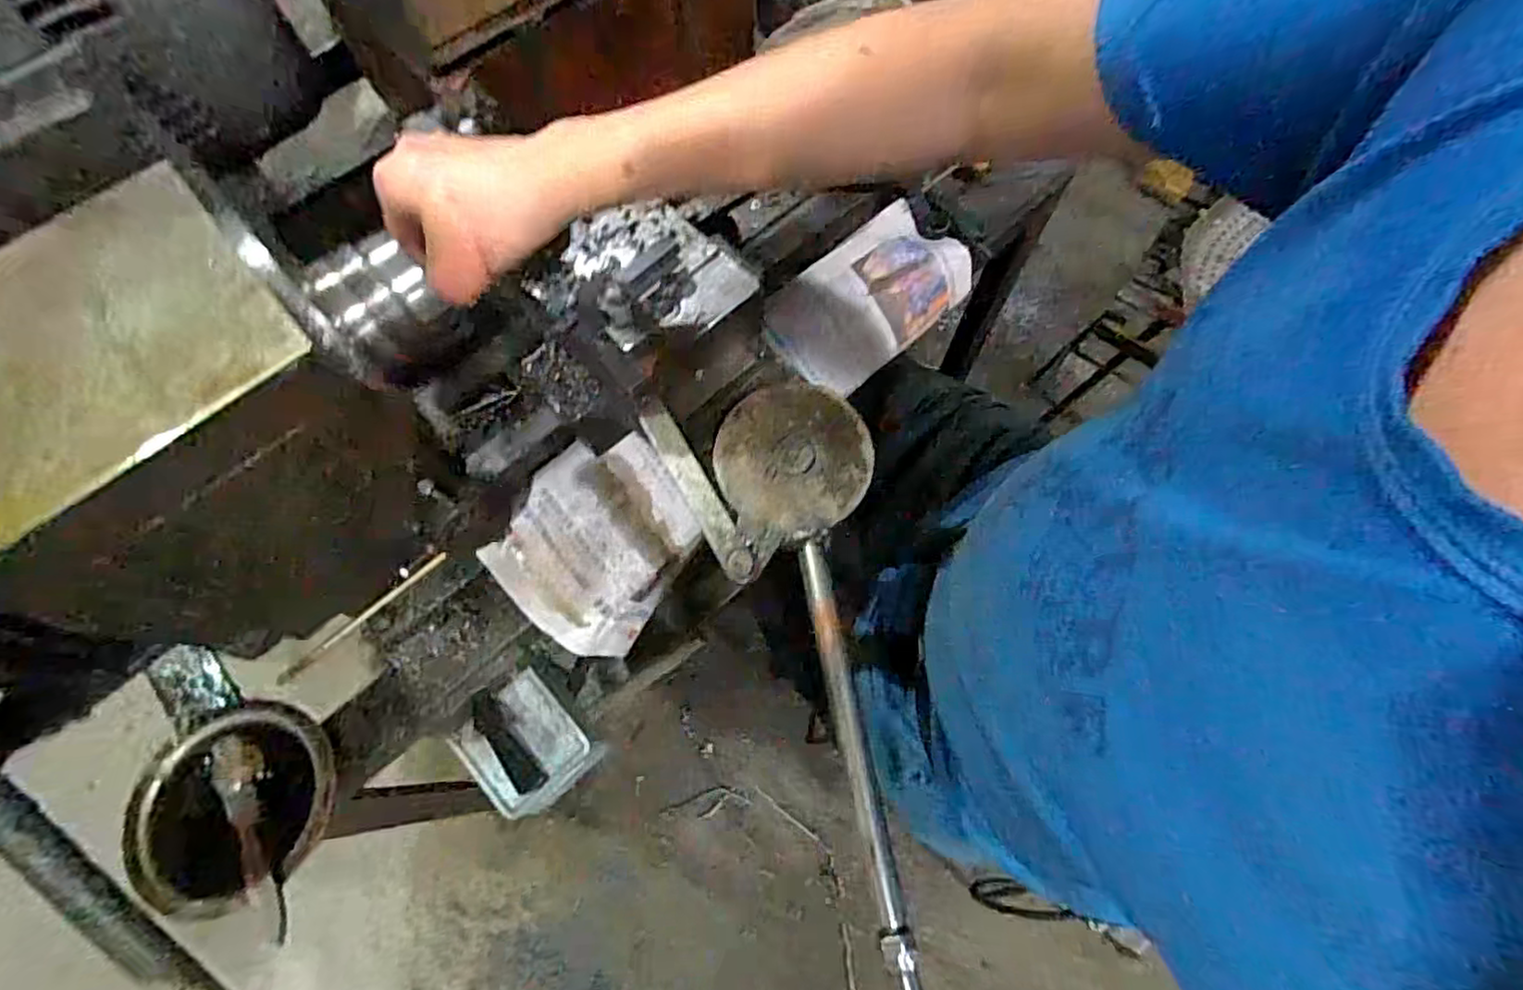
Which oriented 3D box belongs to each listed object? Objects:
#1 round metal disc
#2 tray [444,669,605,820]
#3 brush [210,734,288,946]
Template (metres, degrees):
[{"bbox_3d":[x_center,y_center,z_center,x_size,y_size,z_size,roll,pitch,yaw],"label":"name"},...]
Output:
[{"bbox_3d":[0.020,-0.025,0.421,0.096,0.009,0.094,0,68,0],"label":"round metal disc"},{"bbox_3d":[-0.203,0.211,0.568,0.089,0.030,0.099,-42,74,-15],"label":"tray"},{"bbox_3d":[-0.348,0.232,0.456,0.025,0.019,0.137,-23,70,-9],"label":"brush"}]

